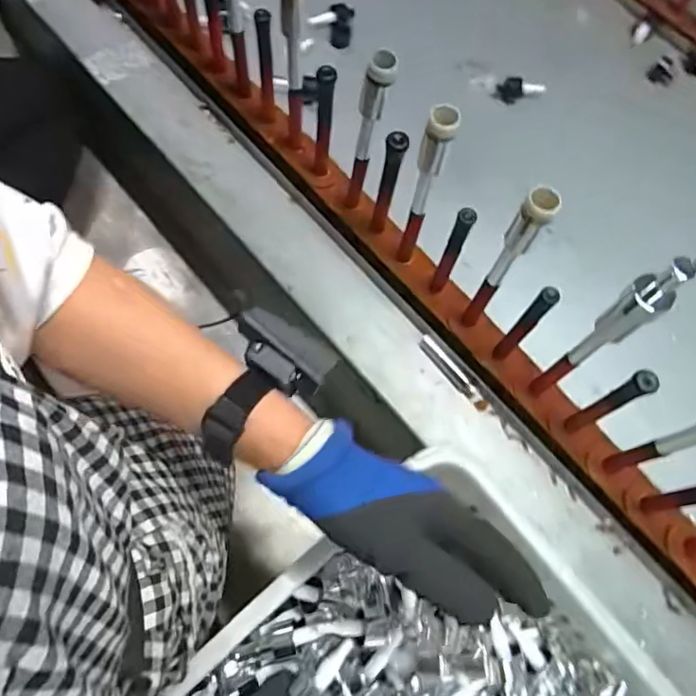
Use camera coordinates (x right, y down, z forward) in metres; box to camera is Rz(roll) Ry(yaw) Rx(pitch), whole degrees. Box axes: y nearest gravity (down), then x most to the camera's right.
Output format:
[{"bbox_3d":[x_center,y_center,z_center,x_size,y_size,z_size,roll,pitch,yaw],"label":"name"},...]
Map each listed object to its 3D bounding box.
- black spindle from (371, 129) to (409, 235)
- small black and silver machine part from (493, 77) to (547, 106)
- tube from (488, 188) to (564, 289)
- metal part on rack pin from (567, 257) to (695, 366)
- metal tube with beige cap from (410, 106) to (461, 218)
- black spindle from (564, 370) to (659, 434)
[{"bbox_3d":[0.042,-0.174,0.571,0.025,0.140,0.023,-6,69,-3],"label":"black spindle"},{"bbox_3d":[0.245,-0.368,0.777,0.068,0.032,0.019,-1,69,-1],"label":"small black and silver machine part"},{"bbox_3d":[0.144,-0.089,0.456,0.026,0.120,0.021,32,72,11],"label":"tube"},{"bbox_3d":[0.213,-0.024,0.415,0.020,0.170,0.026,-34,73,-13],"label":"metal part on rack pin"},{"bbox_3d":[0.075,-0.161,0.487,0.025,0.128,0.019,13,69,4],"label":"metal tube with beige cap"},{"bbox_3d":[0.237,0.056,0.507,0.023,0.156,0.018,-29,72,-11],"label":"black spindle"}]

